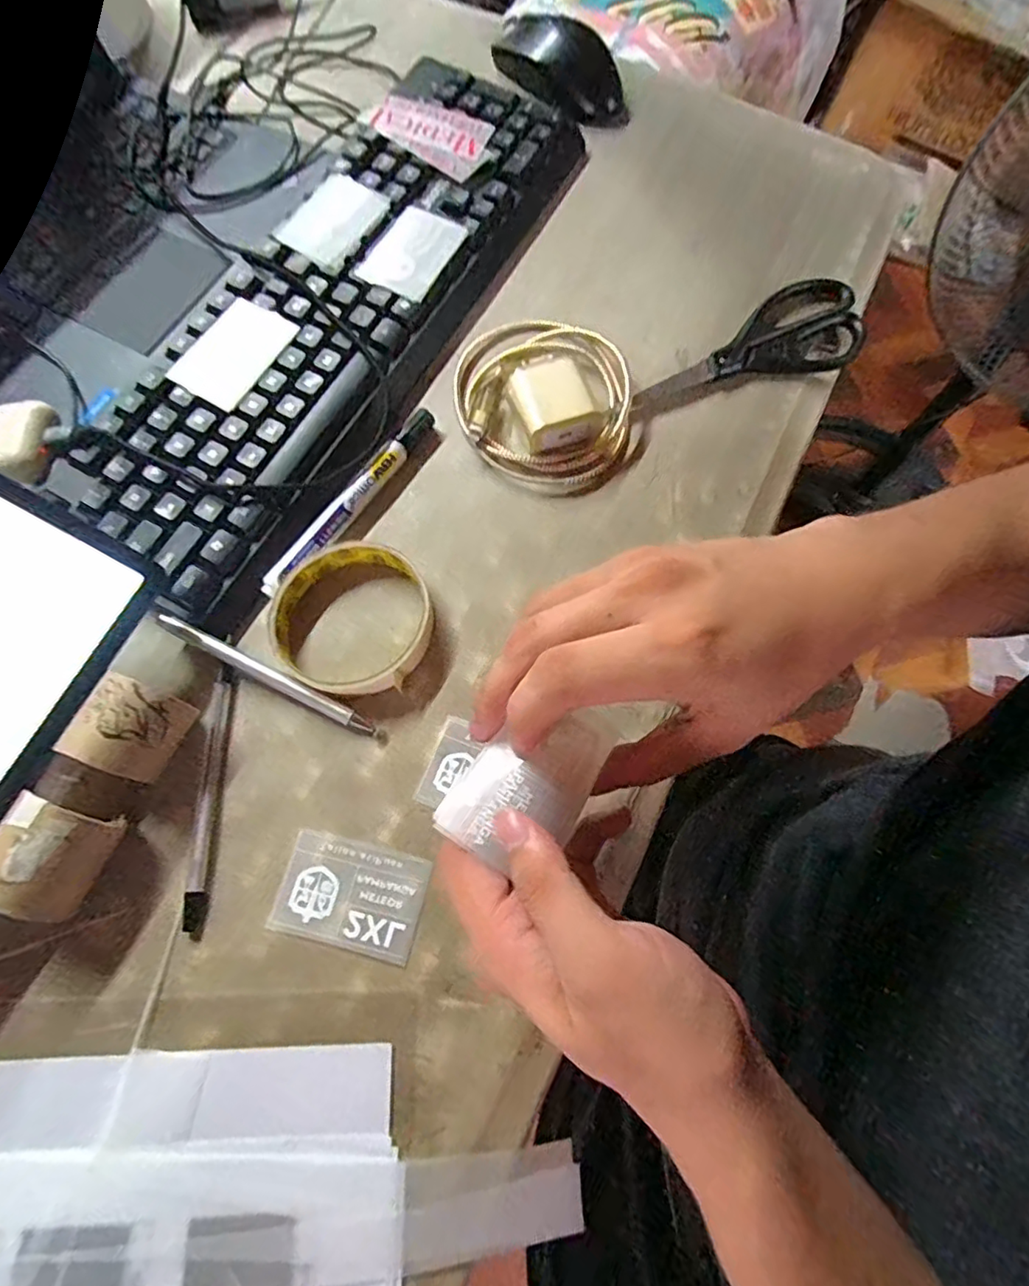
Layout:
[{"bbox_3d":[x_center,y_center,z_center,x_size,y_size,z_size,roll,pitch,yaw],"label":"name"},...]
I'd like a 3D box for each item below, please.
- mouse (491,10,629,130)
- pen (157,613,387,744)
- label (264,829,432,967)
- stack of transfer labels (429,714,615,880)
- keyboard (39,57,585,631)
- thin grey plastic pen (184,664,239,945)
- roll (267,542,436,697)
[{"bbox_3d":[0.037,-0.432,0.434,0.114,0.029,0.051,36,73,10],"label":"mouse"},{"bbox_3d":[-0.124,0.018,0.298,0.131,0.009,0.008,26,72,7],"label":"pen"},{"bbox_3d":[-0.076,0.115,0.268,0.065,0.004,0.044,14,71,3],"label":"label"},{"bbox_3d":[0.005,0.049,0.210,0.043,0.009,0.060,29,75,11],"label":"stack of transfer labels"},{"bbox_3d":[-0.106,-0.216,0.361,0.130,0.025,0.416,29,72,8],"label":"keyboard"},{"bbox_3d":[-0.148,0.072,0.281,0.012,0.007,0.125,0,71,-2],"label":"thin grey plastic pen"},{"bbox_3d":[-0.085,-0.013,0.306,0.081,0.015,0.082,1,71,-2],"label":"roll"}]

